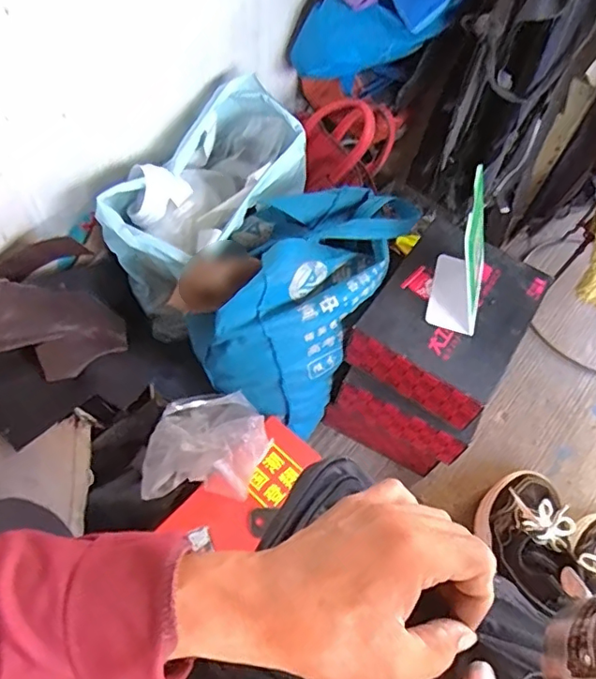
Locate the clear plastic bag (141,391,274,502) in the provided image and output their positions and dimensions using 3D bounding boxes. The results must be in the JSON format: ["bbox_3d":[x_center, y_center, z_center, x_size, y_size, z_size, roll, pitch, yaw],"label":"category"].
[{"bbox_3d":[-0.107,0.119,0.652,0.138,0.050,0.133,3,59,-3],"label":"clear plastic bag"}]

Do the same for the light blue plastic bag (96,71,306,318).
[{"bbox_3d":[-0.125,-0.173,0.777,0.160,0.242,0.288,38,63,17],"label":"light blue plastic bag"}]

